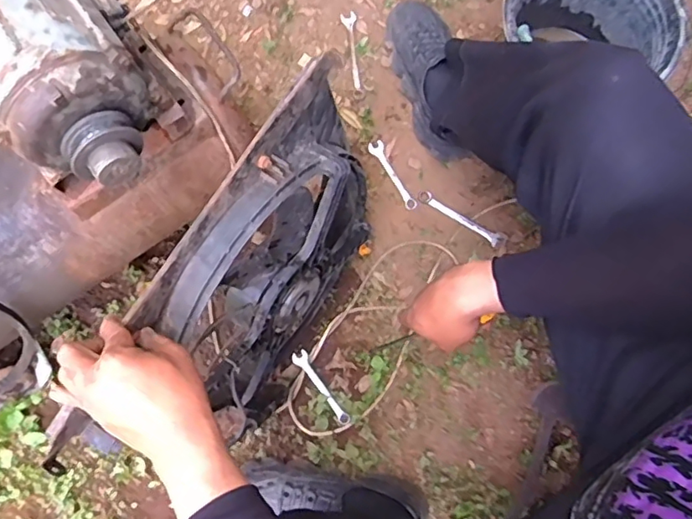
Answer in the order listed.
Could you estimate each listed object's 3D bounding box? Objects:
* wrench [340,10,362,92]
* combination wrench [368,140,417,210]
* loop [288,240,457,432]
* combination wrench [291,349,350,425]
[{"bbox_3d":[0.009,-0.398,1.047,0.028,0.012,0.161,-4,80,1],"label":"wrench"},{"bbox_3d":[0.088,-0.155,1.008,0.026,0.008,0.147,-30,80,-3],"label":"combination wrench"},{"bbox_3d":[0.045,0.120,0.923,0.137,0.027,0.381,31,82,7],"label":"loop"},{"bbox_3d":[-0.041,0.210,0.905,0.025,0.011,0.139,-36,81,-4],"label":"combination wrench"}]

